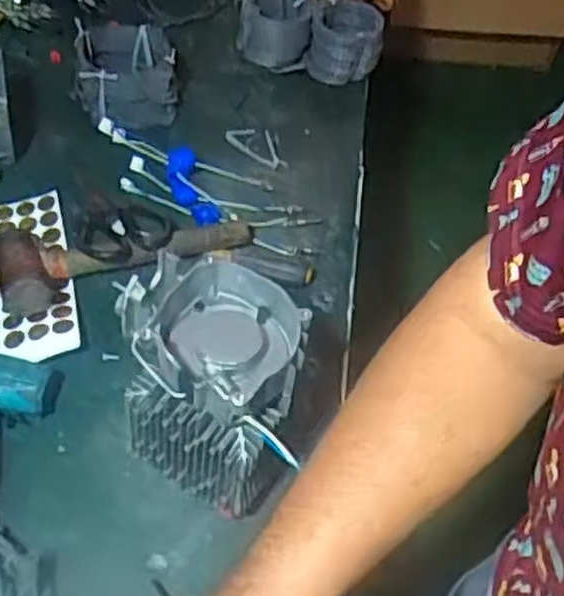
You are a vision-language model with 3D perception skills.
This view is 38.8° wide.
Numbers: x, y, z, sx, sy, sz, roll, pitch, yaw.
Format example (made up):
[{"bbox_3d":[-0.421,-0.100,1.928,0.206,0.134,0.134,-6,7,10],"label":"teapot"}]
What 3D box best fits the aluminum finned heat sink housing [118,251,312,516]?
[{"bbox_3d":[-0.057,0.074,0.681,0.144,0.187,0.119,22,52,14],"label":"aluminum finned heat sink housing"}]

